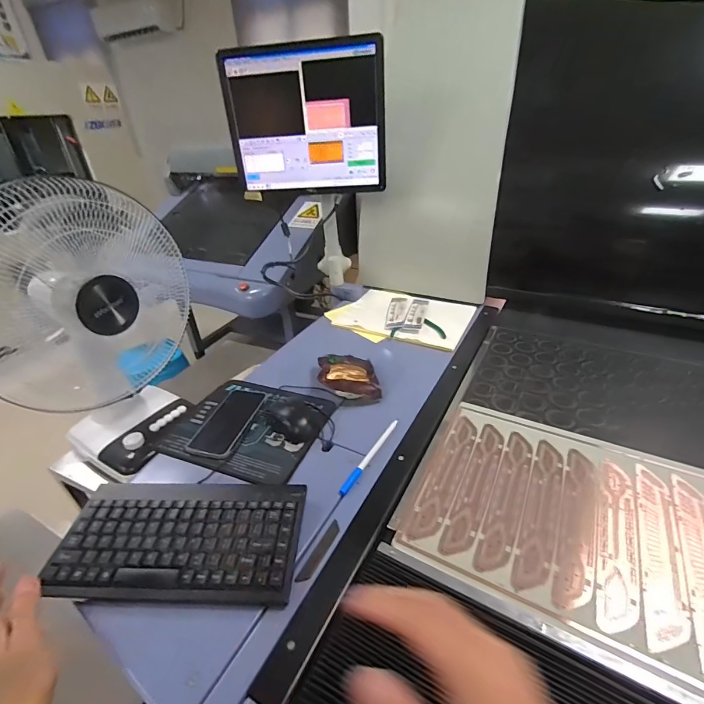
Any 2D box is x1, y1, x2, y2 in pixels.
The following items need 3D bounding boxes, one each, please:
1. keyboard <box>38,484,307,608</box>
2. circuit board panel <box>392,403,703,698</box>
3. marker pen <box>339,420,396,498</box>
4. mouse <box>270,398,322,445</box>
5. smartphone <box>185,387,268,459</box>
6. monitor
[{"bbox_3d":[-0.210,0.230,0.474,0.288,0.031,0.145,-1,31,3],"label":"keyboard"},{"bbox_3d":[0.347,0.220,0.469,0.509,0.008,0.301,14,35,26],"label":"circuit board panel"},{"bbox_3d":[0.031,0.158,0.594,0.012,0.006,0.170,16,36,29],"label":"marker pen"},{"bbox_3d":[-0.099,0.114,0.657,0.104,0.032,0.063,24,41,37],"label":"mouse"},{"bbox_3d":[-0.211,0.117,0.670,0.081,0.012,0.172,5,32,13],"label":"smartphone"},{"bbox_3d":[-0.106,-0.536,0.890,0.359,0.295,0.039,2,32,7],"label":"monitor"}]

